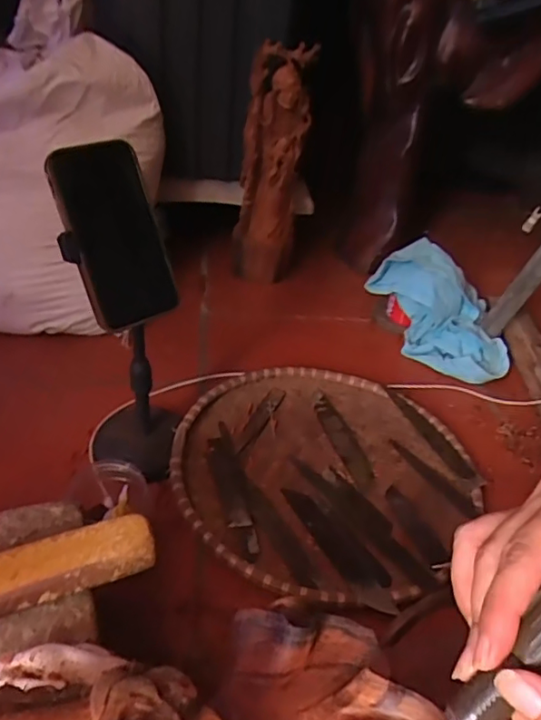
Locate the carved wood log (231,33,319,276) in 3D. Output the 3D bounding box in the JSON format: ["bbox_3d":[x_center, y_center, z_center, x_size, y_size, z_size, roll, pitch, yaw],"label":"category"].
[{"bbox_3d":[0.003,-0.325,0.987,0.107,0.366,0.107,5,35,-3],"label":"carved wood log"}]

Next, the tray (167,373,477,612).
[{"bbox_3d":[0.058,0.120,0.650,0.313,0.031,0.330,4,36,-3],"label":"tray"}]

